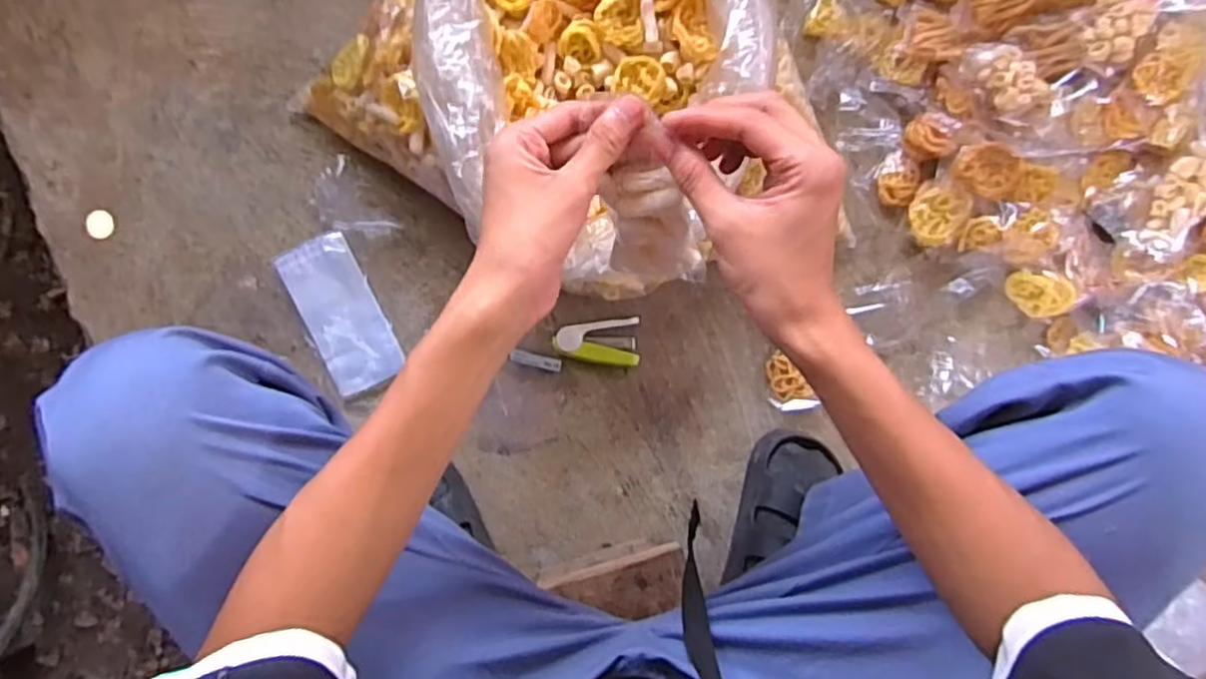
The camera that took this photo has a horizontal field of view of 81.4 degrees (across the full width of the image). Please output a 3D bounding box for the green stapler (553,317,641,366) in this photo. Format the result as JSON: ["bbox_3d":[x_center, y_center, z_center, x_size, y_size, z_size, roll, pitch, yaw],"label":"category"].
[{"bbox_3d":[-0.005,0.005,0.709,0.084,0.018,0.048,-6,89,-3],"label":"green stapler"}]

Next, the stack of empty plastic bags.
[{"bbox_3d":[-0.259,-0.024,0.698,0.071,0.007,0.153,-26,93,-3],"label":"stack of empty plastic bags"}]

